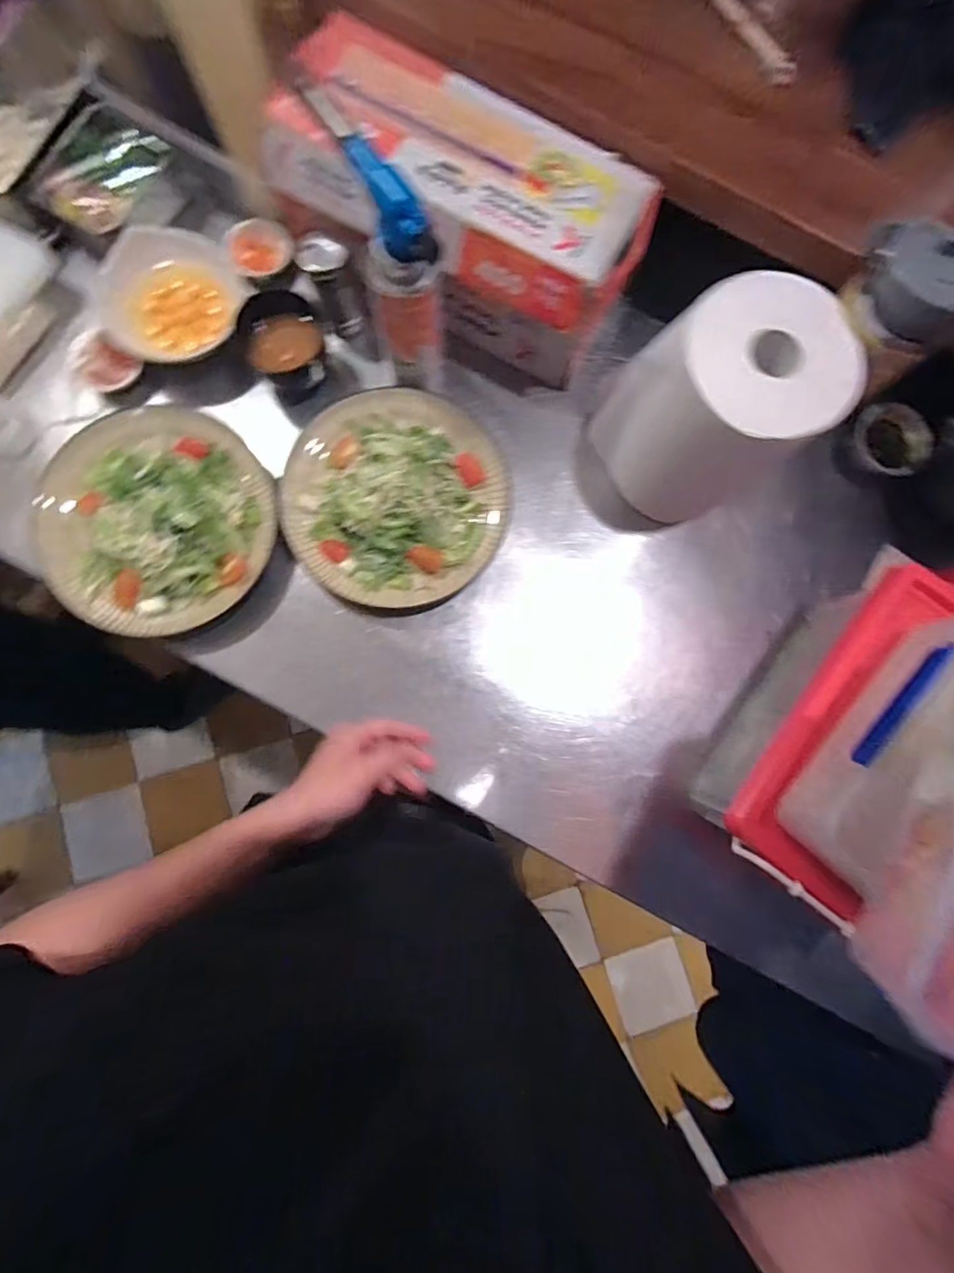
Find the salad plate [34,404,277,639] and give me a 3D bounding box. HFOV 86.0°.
[{"bbox_3d":[-0.348,-0.129,0.541,0.246,0.063,0.232,0,83,-3],"label":"salad plate"}]

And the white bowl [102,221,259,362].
[{"bbox_3d":[-0.340,-0.377,0.574,0.140,0.041,0.145,45,83,3],"label":"white bowl"}]

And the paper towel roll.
[{"bbox_3d":[0.229,-0.216,0.510,0.133,0.211,0.138,0,83,-3],"label":"paper towel roll"}]

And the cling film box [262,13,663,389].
[{"bbox_3d":[-0.022,-0.435,0.541,0.371,0.134,0.165,29,83,1],"label":"cling film box"}]

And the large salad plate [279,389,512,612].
[{"bbox_3d":[-0.087,-0.155,0.555,0.235,0.064,0.233,0,83,-3],"label":"large salad plate"}]

